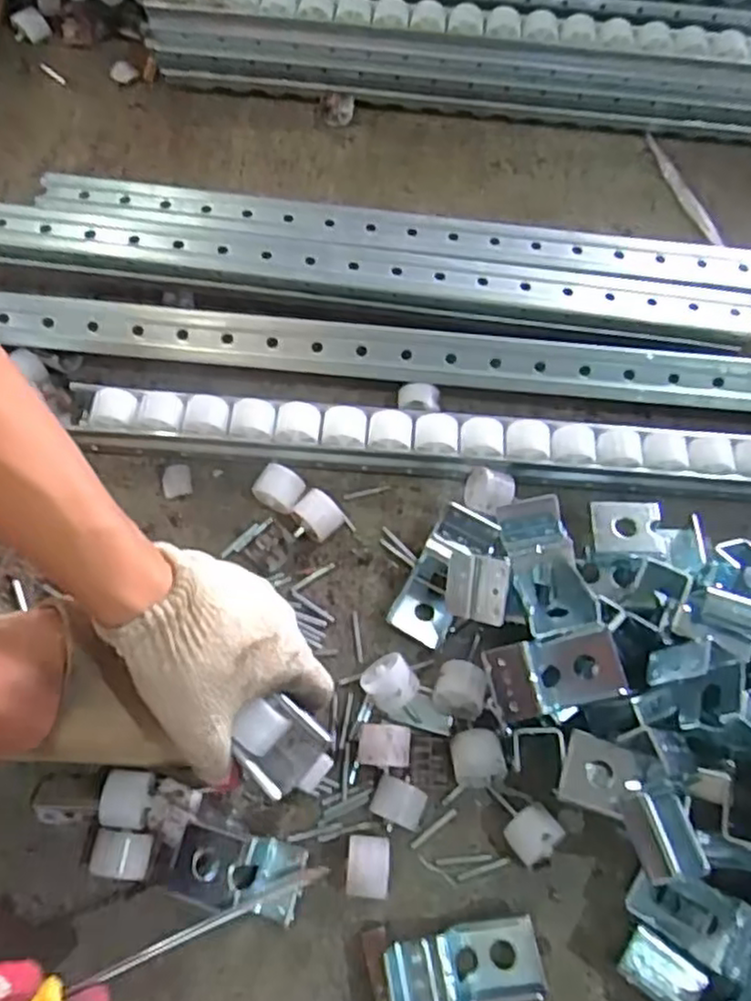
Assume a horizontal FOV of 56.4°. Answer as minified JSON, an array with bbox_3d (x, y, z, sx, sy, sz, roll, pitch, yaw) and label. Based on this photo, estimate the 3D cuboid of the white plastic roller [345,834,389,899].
[{"bbox_3d":[-0.005,0.232,0.445,0.026,0.026,0.034,3,68,-2],"label":"white plastic roller"}]

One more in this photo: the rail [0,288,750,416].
[{"bbox_3d":[0.035,-0.118,0.562,0.708,0.024,0.036,7,68,0],"label":"rail"}]

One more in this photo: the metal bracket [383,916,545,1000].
[{"bbox_3d":[0.053,0.286,0.427,0.094,0.035,0.047,-13,69,-8],"label":"metal bracket"}]

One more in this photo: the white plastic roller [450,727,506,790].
[{"bbox_3d":[0.068,0.176,0.476,0.033,0.030,0.036,-9,69,-7],"label":"white plastic roller"}]

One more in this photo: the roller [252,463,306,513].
[{"bbox_3d":[-0.073,-0.007,0.544,0.035,0.034,0.028,26,69,7],"label":"roller"}]

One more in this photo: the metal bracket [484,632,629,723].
[{"bbox_3d":[0.118,0.111,0.447,0.088,0.029,0.045,-9,69,-7],"label":"metal bracket"}]

